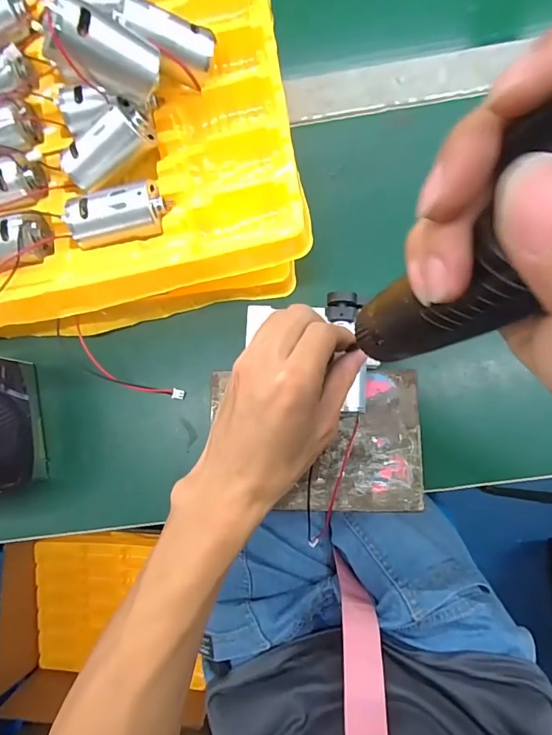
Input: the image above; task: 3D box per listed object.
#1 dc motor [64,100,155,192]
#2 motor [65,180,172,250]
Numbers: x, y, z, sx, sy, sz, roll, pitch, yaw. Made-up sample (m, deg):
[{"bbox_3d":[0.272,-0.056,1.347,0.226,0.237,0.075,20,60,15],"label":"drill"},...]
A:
[{"bbox_3d":[-0.112,-0.145,0.288,0.062,0.025,0.022,-31,80,13],"label":"dc motor"},{"bbox_3d":[-0.103,-0.100,0.287,0.064,0.024,0.030,-10,81,3],"label":"motor"}]

